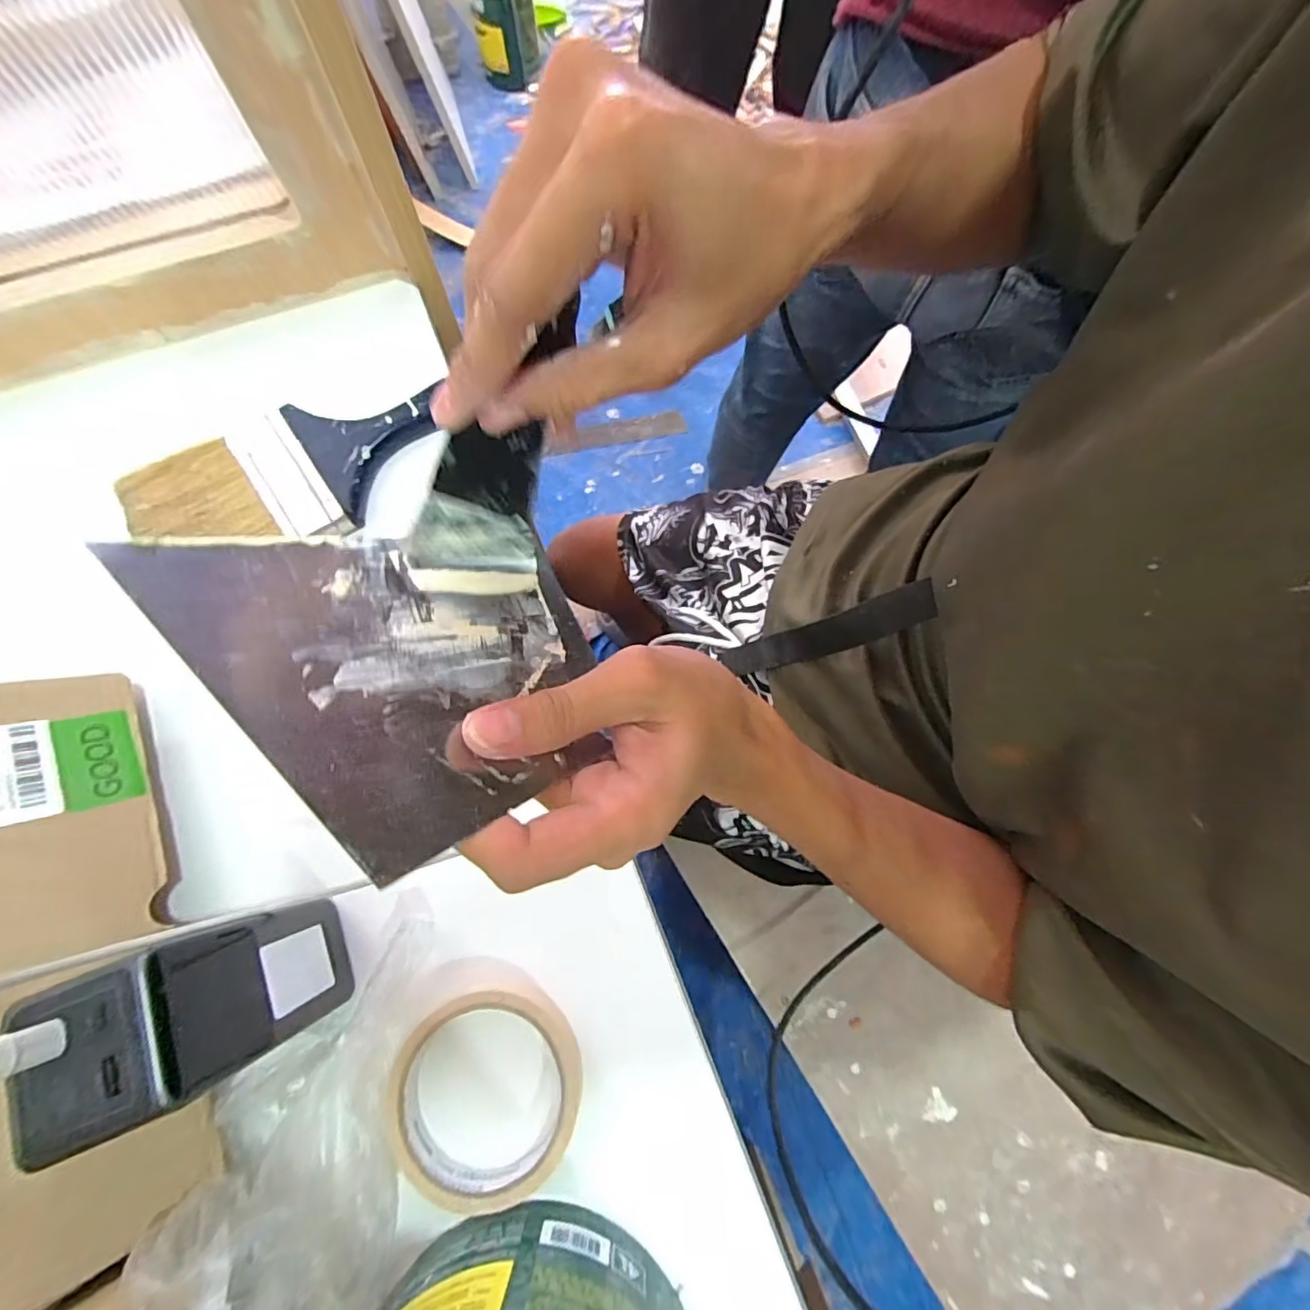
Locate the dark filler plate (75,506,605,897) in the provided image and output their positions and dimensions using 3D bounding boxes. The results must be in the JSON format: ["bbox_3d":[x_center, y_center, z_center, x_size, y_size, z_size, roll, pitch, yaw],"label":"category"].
[{"bbox_3d":[-0.063,0.001,0.182,0.004,0.131,0.096,-38,82,29],"label":"dark filler plate"}]

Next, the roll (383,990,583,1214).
[{"bbox_3d":[-0.085,0.219,0.290,0.089,0.027,0.097,0,75,-1],"label":"roll"}]

